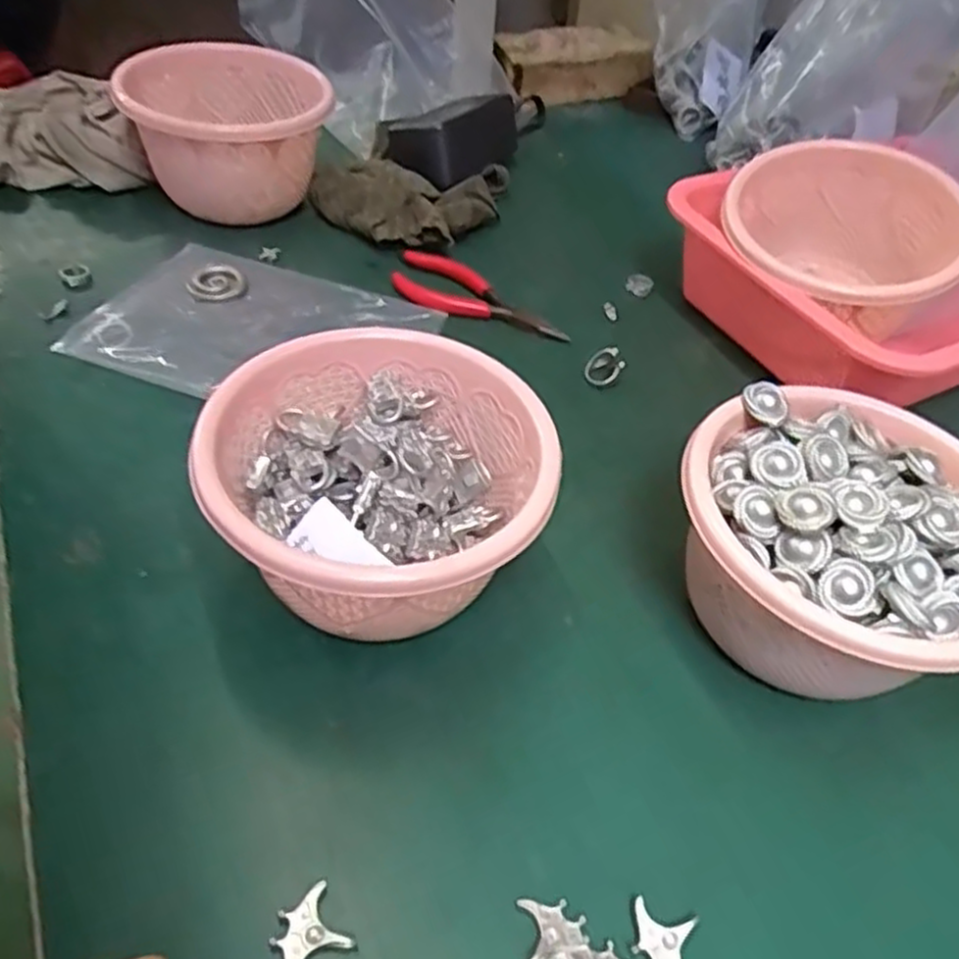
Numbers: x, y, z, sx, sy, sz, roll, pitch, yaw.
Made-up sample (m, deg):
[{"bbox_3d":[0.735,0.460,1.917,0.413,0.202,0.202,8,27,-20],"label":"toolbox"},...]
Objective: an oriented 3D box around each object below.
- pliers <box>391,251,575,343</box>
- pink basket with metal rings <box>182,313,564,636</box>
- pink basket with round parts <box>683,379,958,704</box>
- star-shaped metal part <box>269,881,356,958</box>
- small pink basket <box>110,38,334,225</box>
[{"bbox_3d":[-0.003,-0.129,0.546,0.135,0.015,0.045,25,50,16],"label":"pliers"},{"bbox_3d":[-0.040,0.008,0.351,0.132,0.083,0.143,3,47,-3],"label":"pink basket with metal rings"},{"bbox_3d":[0.162,0.031,0.351,0.141,0.091,0.142,3,47,-3],"label":"pink basket with round parts"},{"bbox_3d":[-0.060,0.159,0.267,0.024,0.004,0.023,-26,55,-26],"label":"star-shaped metal part"},{"bbox_3d":[-0.182,-0.253,0.572,0.137,0.091,0.125,-17,52,-20],"label":"small pink basket"}]

